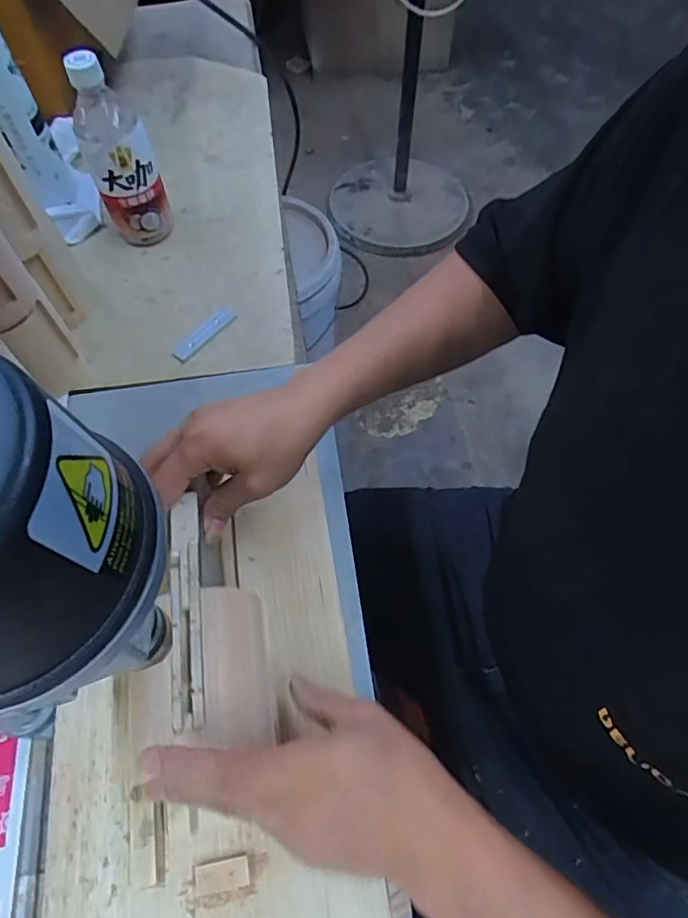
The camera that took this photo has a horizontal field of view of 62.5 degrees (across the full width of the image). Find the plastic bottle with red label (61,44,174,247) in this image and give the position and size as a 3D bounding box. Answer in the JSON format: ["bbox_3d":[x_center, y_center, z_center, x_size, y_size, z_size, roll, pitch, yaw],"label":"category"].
[{"bbox_3d":[-0.241,-0.321,0.601,0.070,0.187,0.058,-26,64,-13],"label":"plastic bottle with red label"}]

